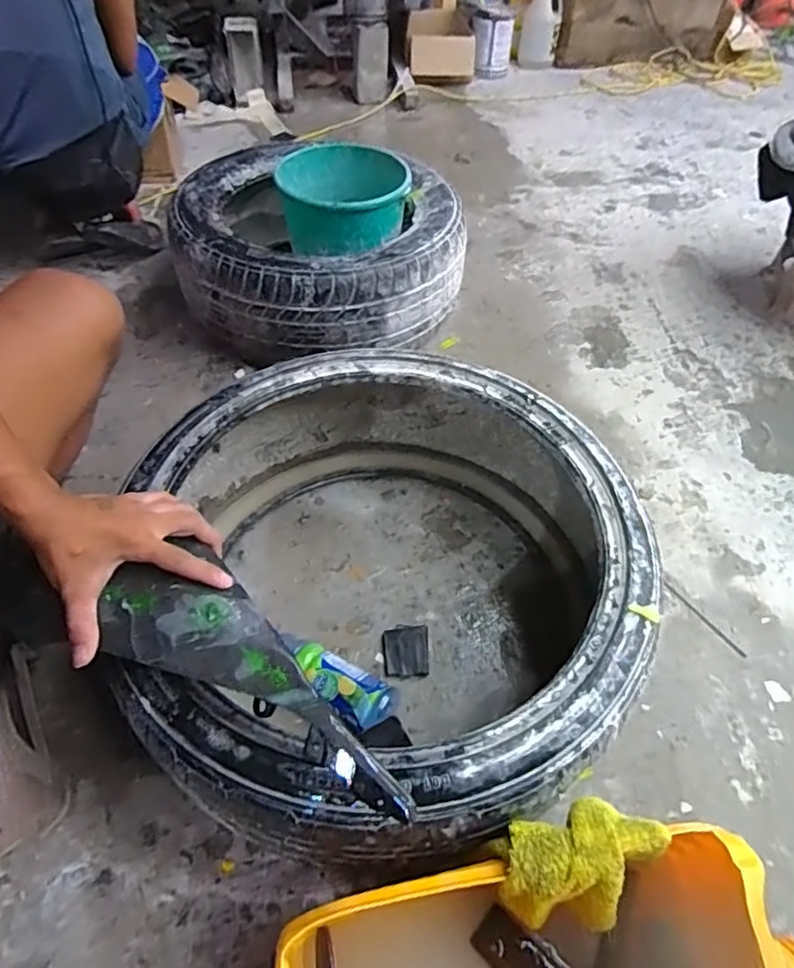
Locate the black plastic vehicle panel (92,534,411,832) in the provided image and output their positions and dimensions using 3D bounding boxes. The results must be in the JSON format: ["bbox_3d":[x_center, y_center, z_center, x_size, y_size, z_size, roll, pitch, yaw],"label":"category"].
[{"bbox_3d":[-0.109,0.162,0.498,0.305,0.045,0.109,35,58,7],"label":"black plastic vehicle panel"}]

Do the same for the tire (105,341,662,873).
[{"bbox_3d":[0.008,0.105,0.765,0.569,0.247,0.631,-9,52,-8],"label":"tire"}]

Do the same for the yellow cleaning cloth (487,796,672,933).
[{"bbox_3d":[0.157,0.340,0.519,0.142,0.116,0.086,-12,53,-10],"label":"yellow cleaning cloth"}]

